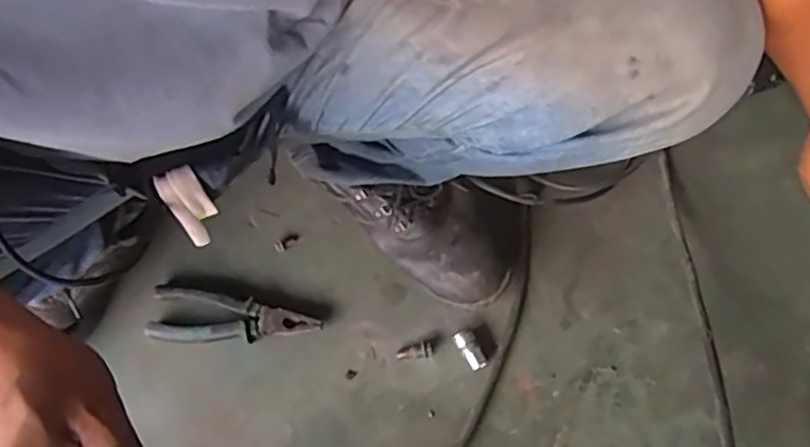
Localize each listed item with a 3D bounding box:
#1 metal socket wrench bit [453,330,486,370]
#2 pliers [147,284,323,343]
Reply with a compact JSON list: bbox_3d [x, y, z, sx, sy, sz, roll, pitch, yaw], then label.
[{"bbox_3d":[0.065,0.124,0.672,0.020,0.016,0.042,-31,68,-11],"label":"metal socket wrench bit"},{"bbox_3d":[-0.172,0.097,0.692,0.170,0.022,0.060,6,66,5],"label":"pliers"}]

